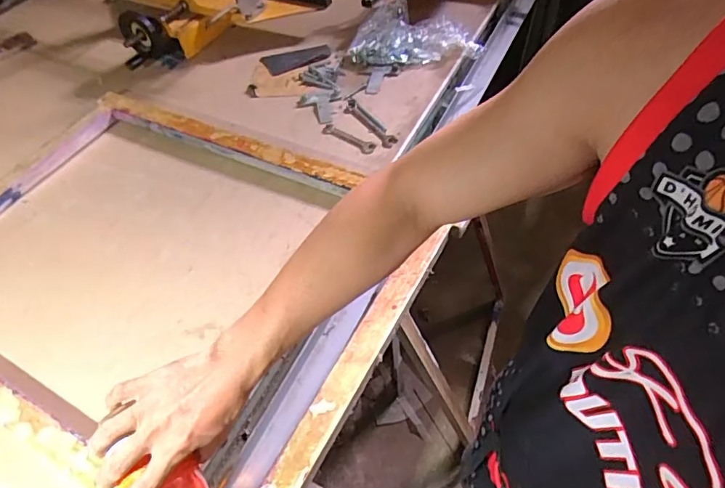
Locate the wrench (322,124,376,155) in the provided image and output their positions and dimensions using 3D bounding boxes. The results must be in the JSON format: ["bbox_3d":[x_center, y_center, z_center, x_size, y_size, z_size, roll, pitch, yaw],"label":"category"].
[{"bbox_3d":[-0.025,-0.185,0.849,0.113,0.007,0.025,31,62,24],"label":"wrench"}]

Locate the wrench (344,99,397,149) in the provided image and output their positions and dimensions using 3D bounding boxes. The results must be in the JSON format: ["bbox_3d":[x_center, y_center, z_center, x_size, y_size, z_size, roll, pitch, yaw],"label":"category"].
[{"bbox_3d":[0.011,-0.219,0.870,0.031,0.005,0.150,-31,58,-18],"label":"wrench"}]

